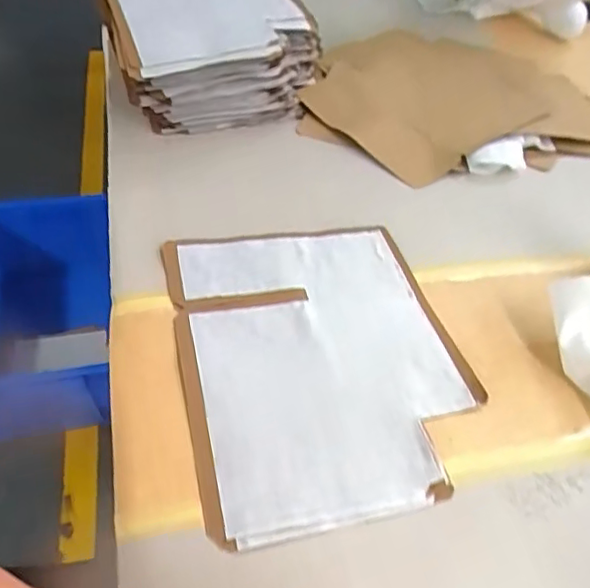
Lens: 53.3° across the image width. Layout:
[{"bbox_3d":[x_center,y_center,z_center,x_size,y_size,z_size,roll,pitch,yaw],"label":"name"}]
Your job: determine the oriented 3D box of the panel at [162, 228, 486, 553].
[{"bbox_3d":[0.018,0.040,0.418,0.192,0.006,0.244,-8,48,-14],"label":"panel"}]

